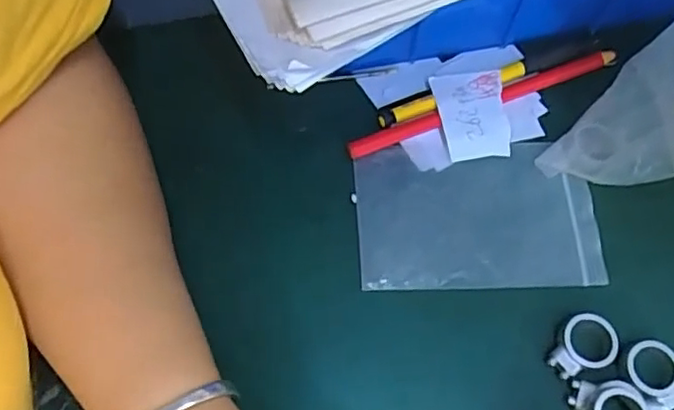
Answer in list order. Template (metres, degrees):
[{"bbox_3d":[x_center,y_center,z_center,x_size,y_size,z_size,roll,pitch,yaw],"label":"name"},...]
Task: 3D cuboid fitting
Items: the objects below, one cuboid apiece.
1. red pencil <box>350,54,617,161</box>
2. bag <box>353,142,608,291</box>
[{"bbox_3d":[0.082,-0.057,0.335,0.162,0.006,0.011,-21,69,-9],"label":"red pencil"},{"bbox_3d":[0.072,0.006,0.315,0.123,0.006,0.076,-1,70,-4],"label":"bag"}]

